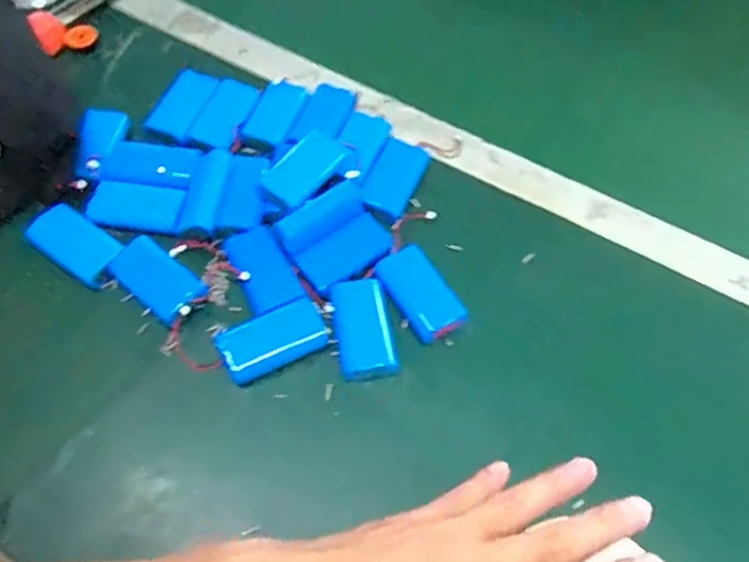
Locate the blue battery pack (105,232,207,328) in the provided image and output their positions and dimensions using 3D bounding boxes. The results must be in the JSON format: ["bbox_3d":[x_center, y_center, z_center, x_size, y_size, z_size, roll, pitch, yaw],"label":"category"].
[{"bbox_3d":[-0.149,-0.001,0.452,0.067,0.015,0.038,36,65,18],"label":"blue battery pack"}]

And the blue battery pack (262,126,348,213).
[{"bbox_3d":[-0.051,-0.084,0.500,0.036,0.017,0.071,32,64,16],"label":"blue battery pack"}]

